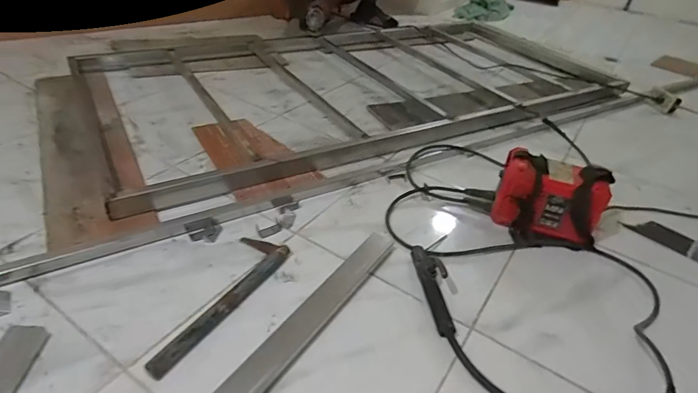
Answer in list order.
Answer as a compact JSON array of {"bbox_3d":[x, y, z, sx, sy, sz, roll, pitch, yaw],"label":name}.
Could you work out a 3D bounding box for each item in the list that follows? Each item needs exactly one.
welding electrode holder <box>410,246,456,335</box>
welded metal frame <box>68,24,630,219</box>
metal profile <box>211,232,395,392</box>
[{"bbox_3d":[0.155,0.158,0.799,0.038,0.060,0.209,1,35,-7],"label":"welding electrode holder"},{"bbox_3d":[0.082,-0.536,1.763,2.008,0.063,1.256,-16,41,-26],"label":"welded metal frame"},{"bbox_3d":[-0.087,0.223,0.718,0.062,0.011,0.580,24,39,25],"label":"metal profile"}]

